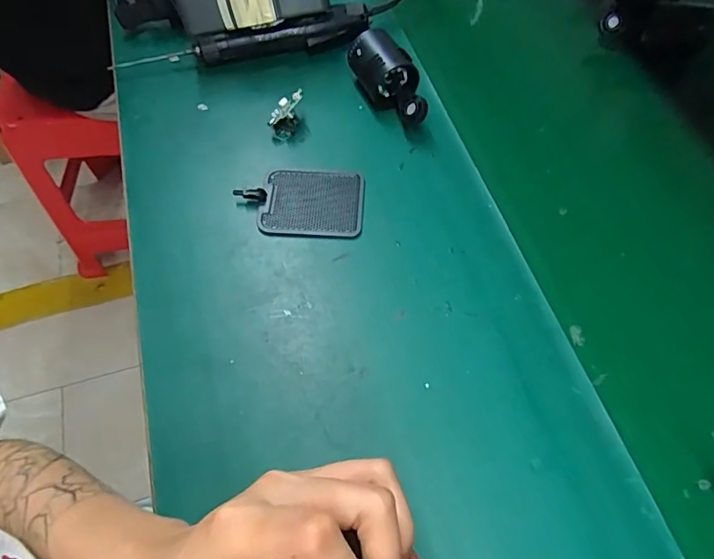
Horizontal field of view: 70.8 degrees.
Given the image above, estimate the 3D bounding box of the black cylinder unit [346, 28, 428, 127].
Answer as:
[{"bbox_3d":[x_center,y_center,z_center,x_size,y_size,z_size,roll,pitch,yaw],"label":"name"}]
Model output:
[{"bbox_3d":[0.038,-0.208,0.531,0.052,0.052,0.114,-24,64,-12],"label":"black cylinder unit"}]

